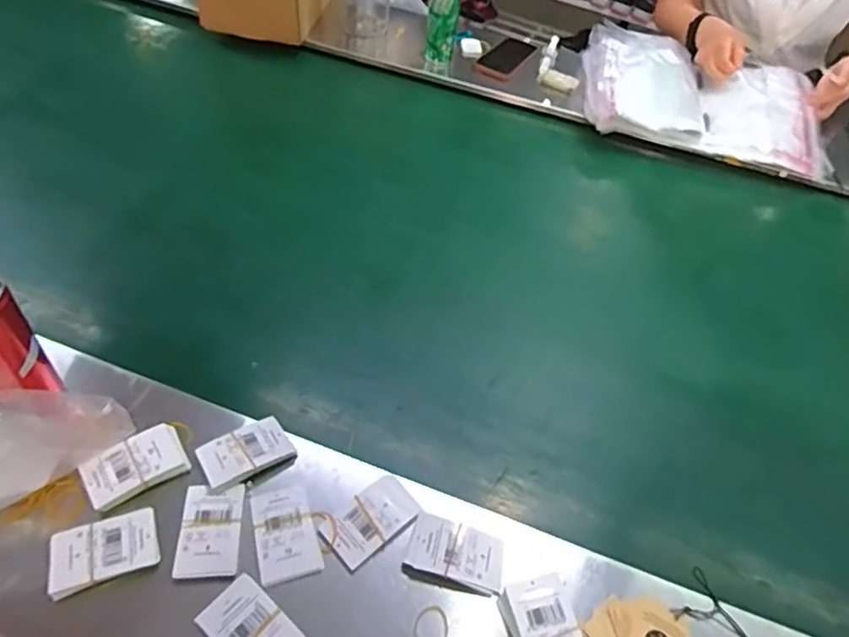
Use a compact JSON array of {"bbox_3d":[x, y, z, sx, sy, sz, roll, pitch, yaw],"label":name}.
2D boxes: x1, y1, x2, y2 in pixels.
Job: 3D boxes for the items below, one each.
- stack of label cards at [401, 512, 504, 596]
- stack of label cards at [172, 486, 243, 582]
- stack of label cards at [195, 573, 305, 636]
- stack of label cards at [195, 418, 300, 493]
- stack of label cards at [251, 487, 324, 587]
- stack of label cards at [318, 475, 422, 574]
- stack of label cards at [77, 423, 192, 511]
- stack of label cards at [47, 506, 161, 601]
[{"bbox_3d":[0.028,0.205,0.519,0.081,0.007,0.052,16,48,8],"label":"stack of label cards"},{"bbox_3d":[-0.183,0.182,0.513,0.048,0.009,0.078,0,48,-7],"label":"stack of label cards"},{"bbox_3d":[-0.134,0.246,0.468,0.082,0.009,0.049,35,53,23],"label":"stack of label cards"},{"bbox_3d":[-0.166,0.126,0.559,0.080,0.011,0.051,-23,54,-25],"label":"stack of label cards"},{"bbox_3d":[-0.122,0.186,0.521,0.050,0.005,0.083,-11,50,-16],"label":"stack of label cards"},{"bbox_3d":[-0.047,0.180,0.533,0.083,0.004,0.050,-32,58,-30],"label":"stack of label cards"},{"bbox_3d":[-0.261,0.131,0.539,0.084,0.011,0.053,-26,56,-27],"label":"stack of label cards"},{"bbox_3d":[-0.264,0.189,0.492,0.081,0.006,0.053,-15,51,-19],"label":"stack of label cards"}]

